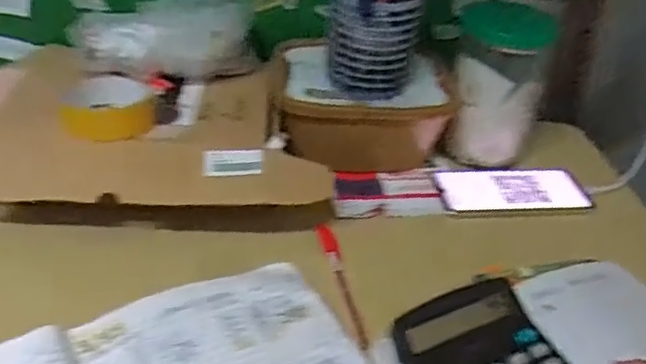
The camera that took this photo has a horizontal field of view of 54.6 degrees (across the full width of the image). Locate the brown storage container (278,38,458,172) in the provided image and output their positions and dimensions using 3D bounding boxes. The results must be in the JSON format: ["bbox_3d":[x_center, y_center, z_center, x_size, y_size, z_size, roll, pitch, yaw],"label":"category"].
[{"bbox_3d":[0.033,-0.086,0.687,0.184,0.088,0.132,-4,36,-15],"label":"brown storage container"}]

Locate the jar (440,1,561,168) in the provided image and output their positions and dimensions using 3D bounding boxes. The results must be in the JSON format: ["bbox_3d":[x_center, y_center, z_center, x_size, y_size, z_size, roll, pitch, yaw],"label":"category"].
[{"bbox_3d":[0.186,-0.107,0.677,0.093,0.161,0.084,8,35,2],"label":"jar"}]

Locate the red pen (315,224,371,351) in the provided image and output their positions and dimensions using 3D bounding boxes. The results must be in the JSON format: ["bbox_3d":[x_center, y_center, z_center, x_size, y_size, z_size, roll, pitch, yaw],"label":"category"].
[{"bbox_3d":[0.018,0.085,0.526,0.015,0.011,0.137,-5,37,-16],"label":"red pen"}]

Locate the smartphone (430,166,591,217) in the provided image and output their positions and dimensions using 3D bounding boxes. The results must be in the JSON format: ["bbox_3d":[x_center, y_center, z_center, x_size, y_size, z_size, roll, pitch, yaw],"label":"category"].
[{"bbox_3d":[0.196,0.008,0.659,0.154,0.009,0.072,-3,40,-9],"label":"smartphone"}]

